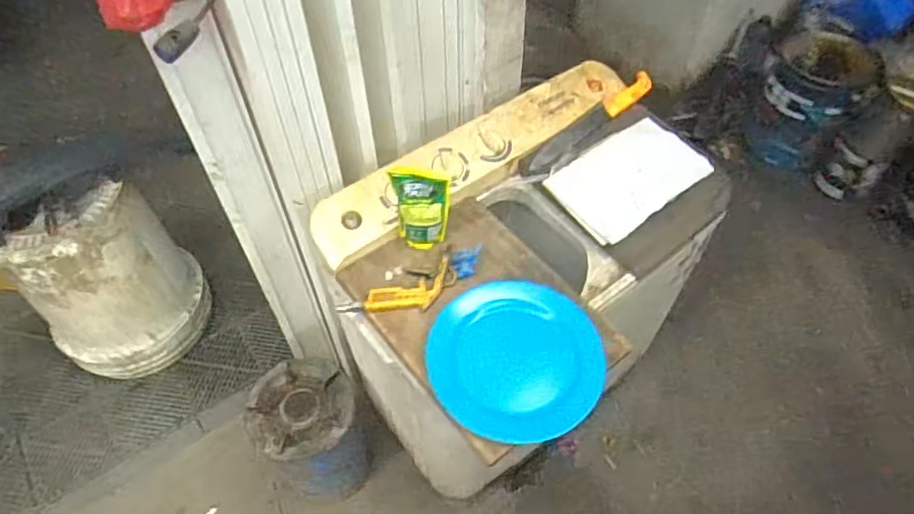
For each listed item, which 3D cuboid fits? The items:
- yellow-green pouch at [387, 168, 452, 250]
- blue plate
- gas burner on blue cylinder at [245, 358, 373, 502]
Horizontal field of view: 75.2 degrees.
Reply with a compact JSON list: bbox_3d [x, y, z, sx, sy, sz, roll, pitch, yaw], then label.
[{"bbox_3d":[-0.057,-0.075,0.933,0.090,0.139,0.046,8,53,8],"label":"yellow-green pouch"},{"bbox_3d":[0.084,0.144,0.851,0.240,0.029,0.222,9,73,2],"label":"blue plate"},{"bbox_3d":[-0.323,0.418,1.385,0.228,0.372,0.213,-14,53,-9],"label":"gas burner on blue cylinder"}]

